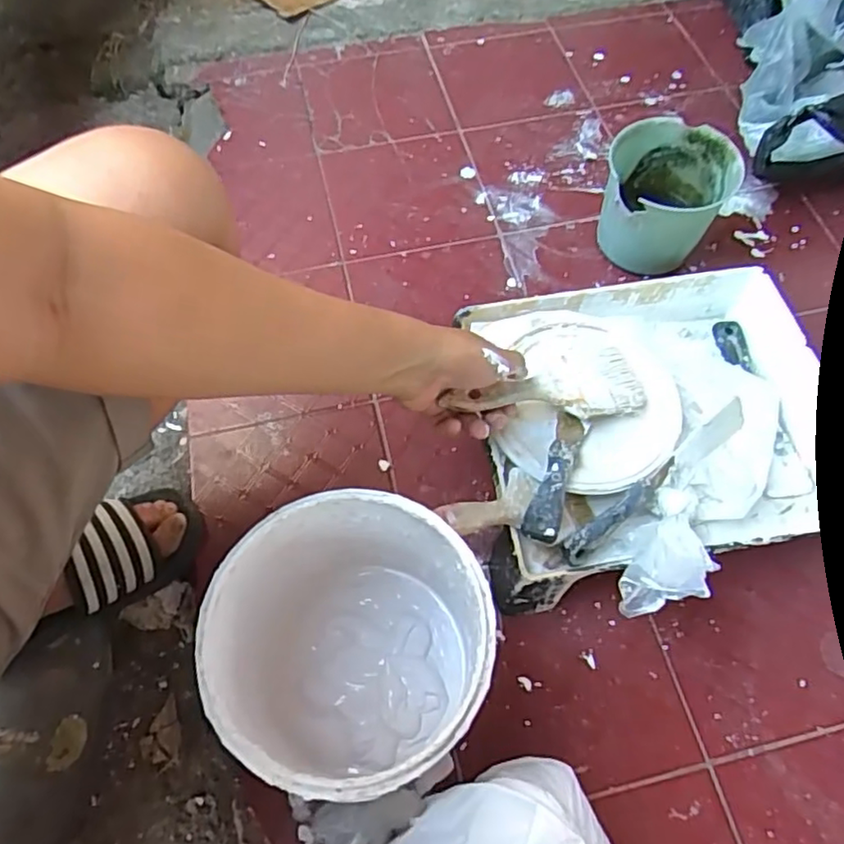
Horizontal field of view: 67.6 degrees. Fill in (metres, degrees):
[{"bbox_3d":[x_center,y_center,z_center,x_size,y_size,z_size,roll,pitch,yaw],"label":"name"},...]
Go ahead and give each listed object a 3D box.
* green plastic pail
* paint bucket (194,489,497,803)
[{"bbox_3d":[0.279,-0.252,0.742,0.141,0.125,0.137,17,63,7],"label":"green plastic pail"},{"bbox_3d":[-0.049,0.172,0.476,0.178,0.195,0.177,1,62,-1],"label":"paint bucket"}]

